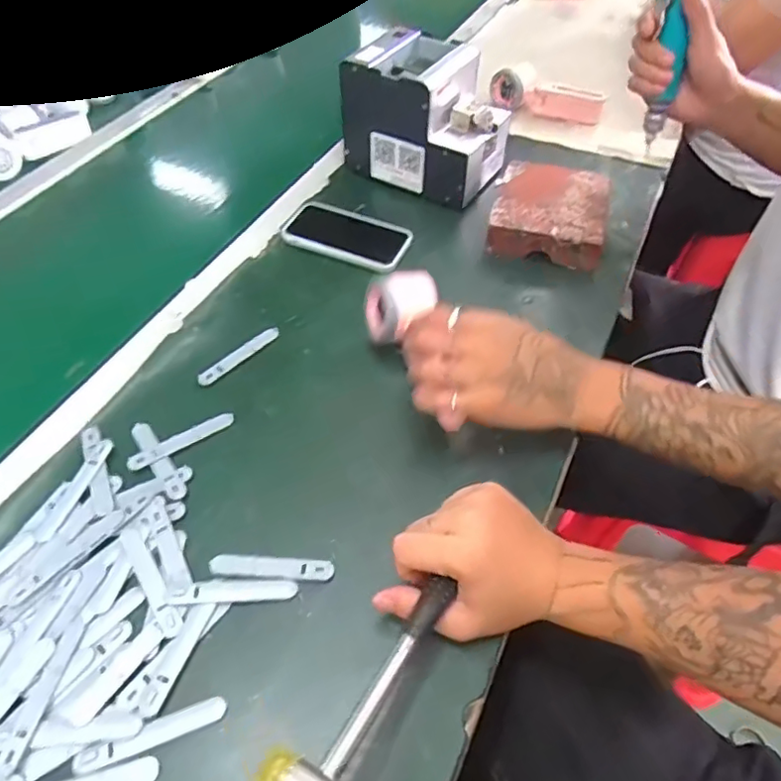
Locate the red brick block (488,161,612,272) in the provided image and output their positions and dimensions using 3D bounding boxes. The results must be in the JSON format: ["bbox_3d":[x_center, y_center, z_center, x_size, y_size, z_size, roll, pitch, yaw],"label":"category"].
[{"bbox_3d":[0.190,-0.211,0.698,0.128,0.053,0.137,10,52,10],"label":"red brick block"}]

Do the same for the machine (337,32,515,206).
[{"bbox_3d":[0.049,-0.346,0.735,0.177,0.142,0.131,26,56,20],"label":"machine"}]

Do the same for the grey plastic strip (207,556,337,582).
[{"bbox_3d":[-0.091,0.136,0.445,0.093,0.004,0.016,4,49,-1],"label":"grey plastic strip"}]

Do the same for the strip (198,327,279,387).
[{"bbox_3d":[-0.150,-0.035,0.580,0.016,0.006,0.094,35,60,26],"label":"strip"}]

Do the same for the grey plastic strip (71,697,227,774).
[{"bbox_3d":[-0.155,0.223,0.376,0.093,0.004,0.015,-18,53,-13],"label":"grey plastic strip"}]

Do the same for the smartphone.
[{"bbox_3d":[-0.050,-0.184,0.693,0.150,0.015,0.085,22,55,18],"label":"smartphone"}]

